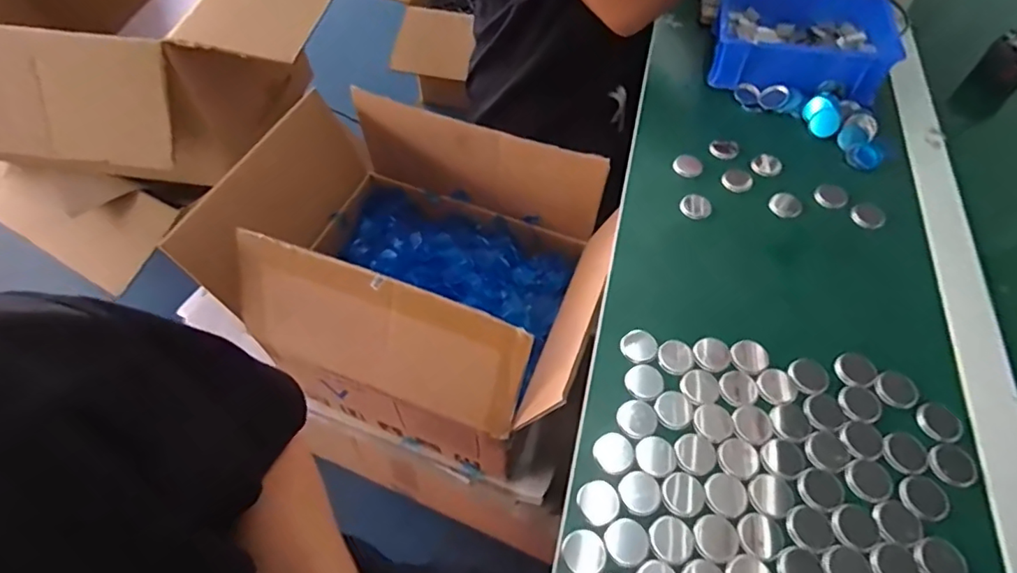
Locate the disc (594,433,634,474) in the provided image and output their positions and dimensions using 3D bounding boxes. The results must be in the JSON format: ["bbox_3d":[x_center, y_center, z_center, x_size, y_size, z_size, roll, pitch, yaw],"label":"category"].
[{"bbox_3d":[0.081,0.127,0.415,0.029,0.004,0.029,0,55,0],"label":"disc"}]

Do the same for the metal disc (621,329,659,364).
[{"bbox_3d":[0.113,0.052,0.468,0.029,0.006,0.031,0,55,0],"label":"metal disc"}]

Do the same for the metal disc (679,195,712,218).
[{"bbox_3d":[0.194,-0.083,0.560,0.032,0.004,0.031,0,55,0],"label":"metal disc"}]

